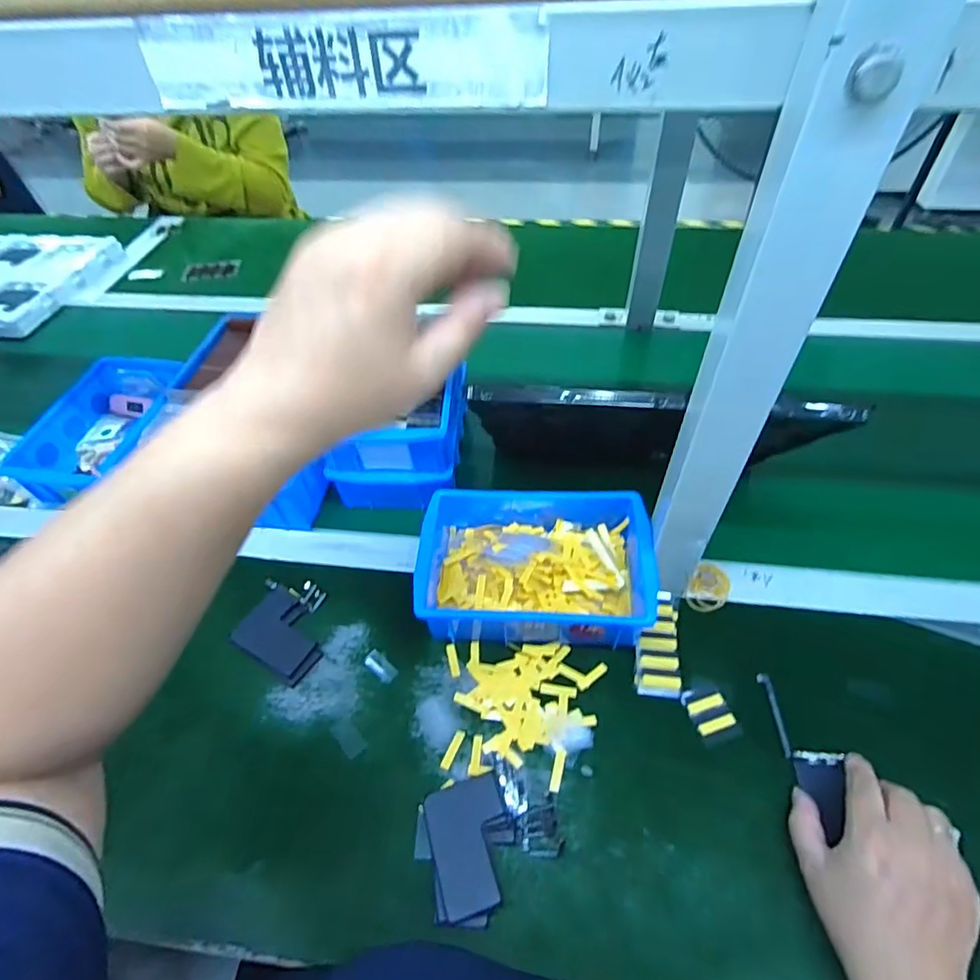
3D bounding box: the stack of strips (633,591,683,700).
[{"bbox_3d":[0.151,0.135,0.477,0.036,0.005,0.098,11,51,12],"label":"stack of strips"}]

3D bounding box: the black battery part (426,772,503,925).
[{"bbox_3d":[-0.013,0.245,0.375,0.054,0.004,0.077,-13,48,-7],"label":"black battery part"}]

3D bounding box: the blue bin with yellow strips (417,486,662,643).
[{"bbox_3d":[0.042,0.065,0.506,0.199,0.066,0.144,1,50,4],"label":"blue bin with yellow strips"}]

